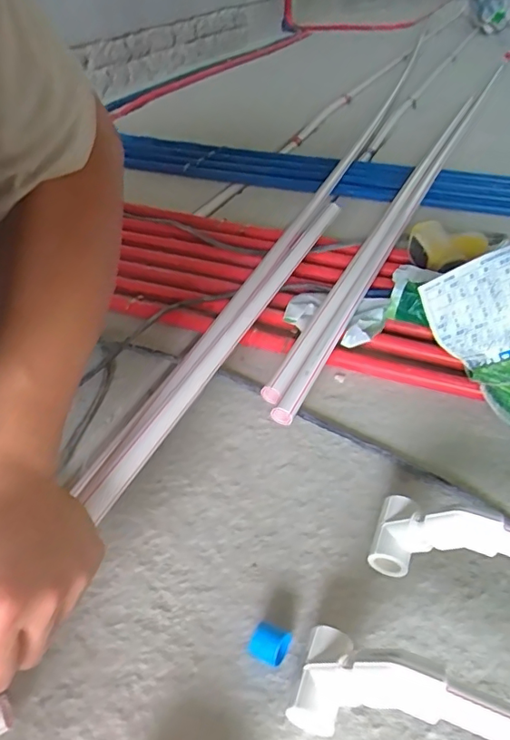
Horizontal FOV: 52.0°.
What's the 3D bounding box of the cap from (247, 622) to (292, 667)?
[{"bbox_3d":[0.009,0.185,0.351,0.026,0.023,0.020,12,42,18],"label":"cap"}]

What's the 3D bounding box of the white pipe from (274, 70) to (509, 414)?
[{"bbox_3d":[0.333,-0.373,0.966,0.028,0.023,1.468,15,43,21],"label":"white pipe"}]

